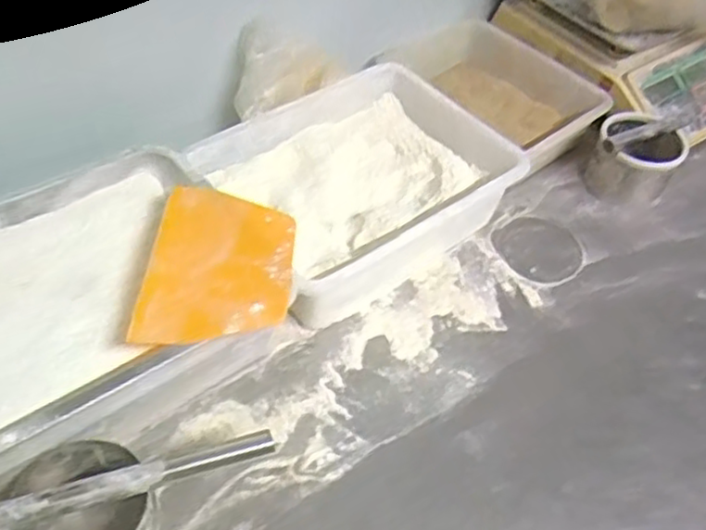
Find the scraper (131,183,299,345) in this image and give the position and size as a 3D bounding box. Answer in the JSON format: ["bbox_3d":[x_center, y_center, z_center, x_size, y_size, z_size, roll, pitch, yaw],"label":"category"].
[{"bbox_3d":[-0.122,-0.006,0.654,0.131,0.011,0.192,2,45,-2],"label":"scraper"}]

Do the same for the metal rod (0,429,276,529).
[{"bbox_3d":[-0.212,0.177,0.542,0.304,0.016,0.020,-12,50,-15],"label":"metal rod"}]

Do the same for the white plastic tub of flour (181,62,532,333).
[{"bbox_3d":[-0.001,-0.100,0.841,0.316,0.096,0.265,-30,57,-28],"label":"white plastic tub of flour"}]

